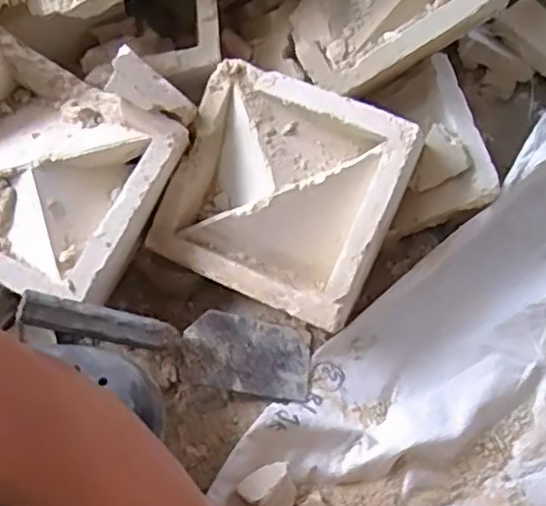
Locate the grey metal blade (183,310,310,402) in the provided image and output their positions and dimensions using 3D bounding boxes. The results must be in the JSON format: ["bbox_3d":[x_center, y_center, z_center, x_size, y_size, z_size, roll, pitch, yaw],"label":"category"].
[{"bbox_3d":[-0.021,0.096,0.621,0.122,0.006,0.068,16,69,-19],"label":"grey metal blade"}]

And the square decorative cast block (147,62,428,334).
[{"bbox_3d":[0.011,-0.056,0.619,0.208,0.049,0.197,23,96,13],"label":"square decorative cast block"}]

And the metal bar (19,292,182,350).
[{"bbox_3d":[-0.140,0.058,0.550,0.127,0.012,0.027,15,65,-22],"label":"metal bar"}]

